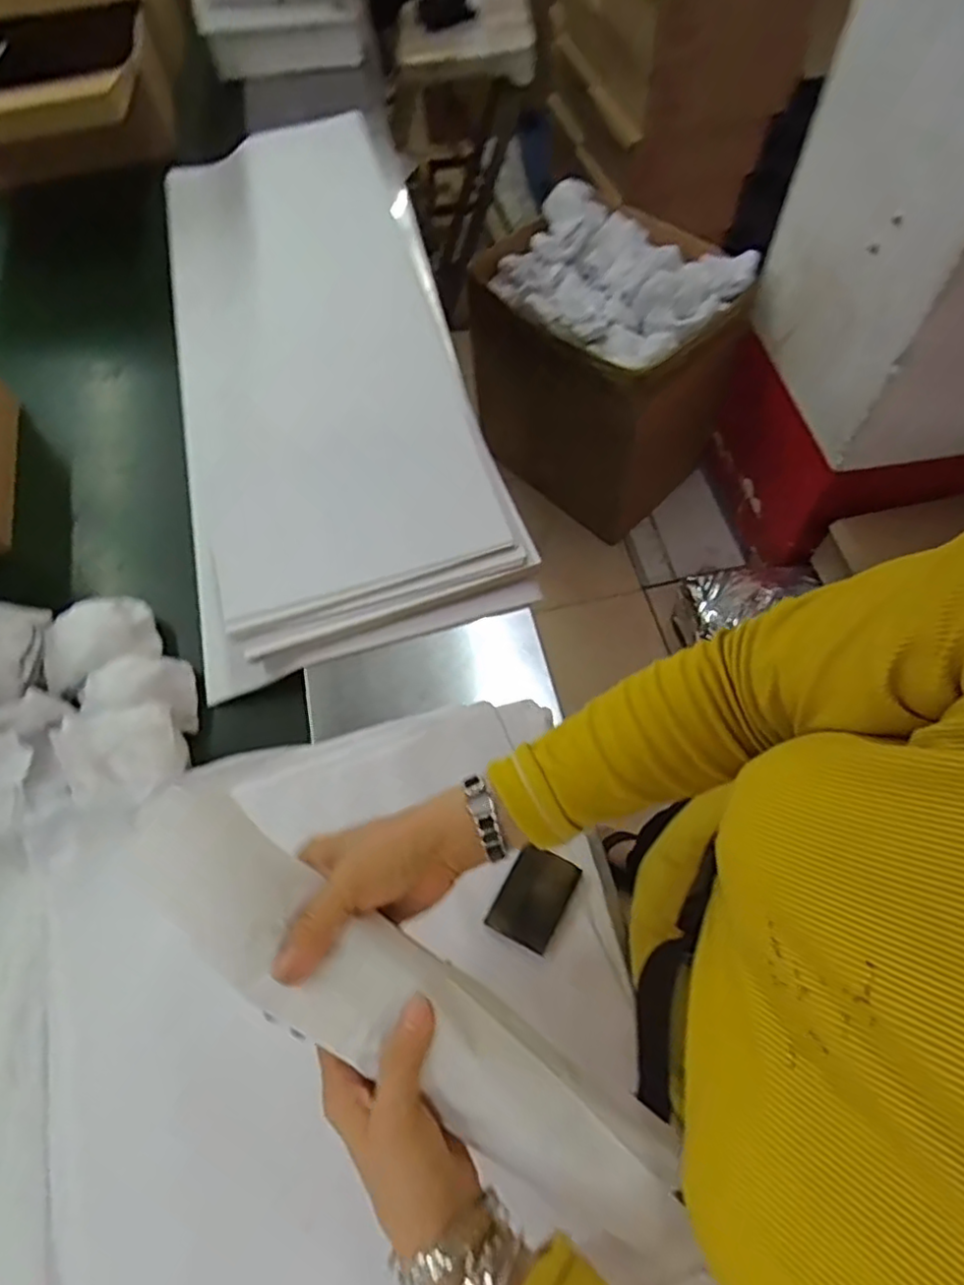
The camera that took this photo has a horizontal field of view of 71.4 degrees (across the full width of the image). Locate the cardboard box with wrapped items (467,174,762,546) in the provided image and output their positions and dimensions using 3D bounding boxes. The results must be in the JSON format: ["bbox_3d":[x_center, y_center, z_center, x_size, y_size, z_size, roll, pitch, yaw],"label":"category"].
[{"bbox_3d":[0.254,-0.582,1.465,0.463,0.521,0.376,39,71,22],"label":"cardboard box with wrapped items"}]

